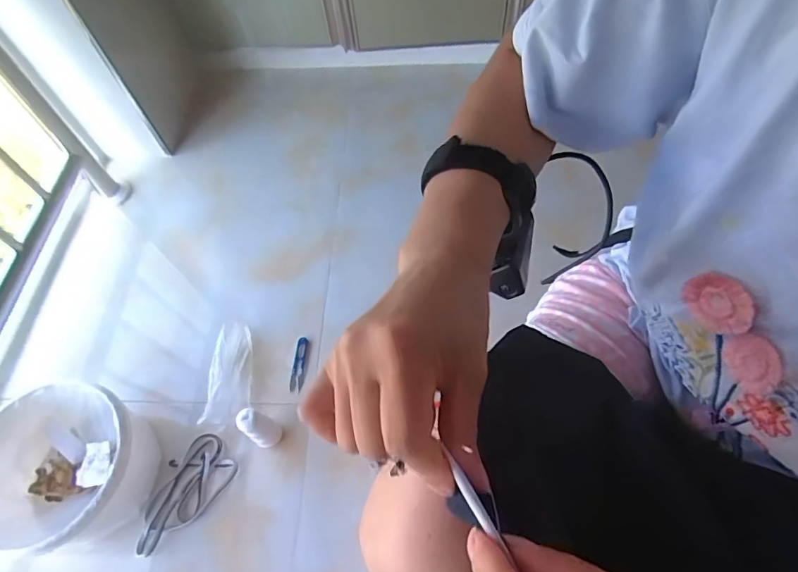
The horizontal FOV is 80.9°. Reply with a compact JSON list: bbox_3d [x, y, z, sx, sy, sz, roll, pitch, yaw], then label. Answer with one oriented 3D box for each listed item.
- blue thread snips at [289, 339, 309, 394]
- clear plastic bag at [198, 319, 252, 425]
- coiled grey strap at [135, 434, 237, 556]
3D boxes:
[{"bbox_3d":[-0.182,0.142,0.849,0.026,0.009,0.100,1,61,4],"label":"blue thread snips"},{"bbox_3d":[-0.299,0.151,0.828,0.061,0.049,0.189,-6,60,0],"label":"clear plastic bag"},{"bbox_3d":[-0.350,0.328,0.748,0.178,0.005,0.099,-39,66,-17],"label":"coiled grey strap"}]

